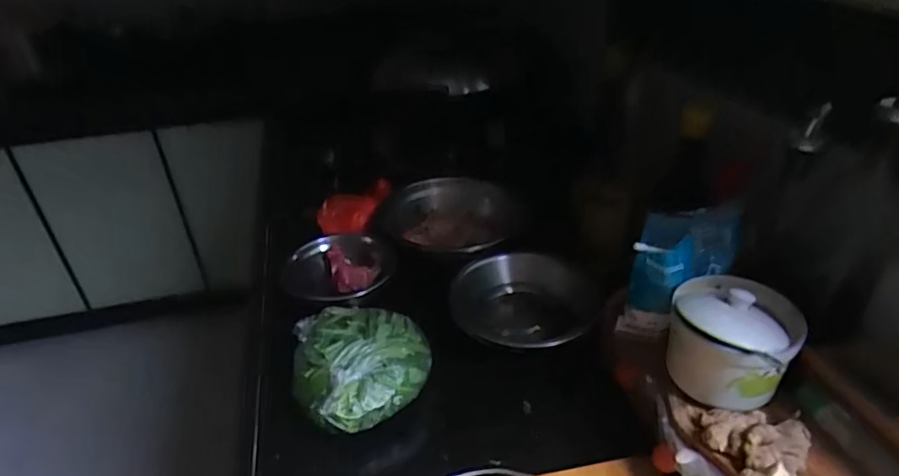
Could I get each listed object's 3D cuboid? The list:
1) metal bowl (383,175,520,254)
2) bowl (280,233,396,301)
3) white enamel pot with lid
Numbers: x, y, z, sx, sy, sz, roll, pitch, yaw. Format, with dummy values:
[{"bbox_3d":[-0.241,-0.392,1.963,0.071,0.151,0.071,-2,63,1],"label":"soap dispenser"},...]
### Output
[{"bbox_3d":[-0.003,-0.014,0.821,0.186,0.063,0.192,-2,34,2],"label":"metal bowl"},{"bbox_3d":[-0.141,0.046,0.746,0.150,0.042,0.143,-2,34,2],"label":"bowl"},{"bbox_3d":[0.244,0.083,0.479,0.094,0.082,0.097,-2,34,2],"label":"white enamel pot with lid"}]

